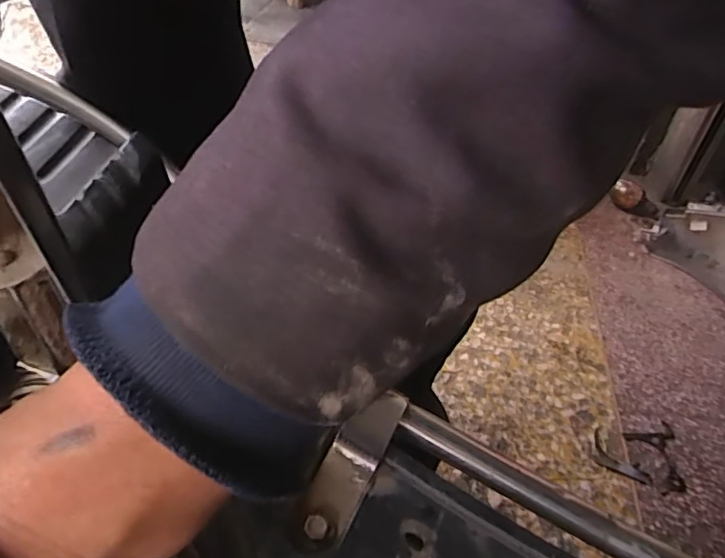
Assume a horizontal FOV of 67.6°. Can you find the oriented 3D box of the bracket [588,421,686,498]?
[{"bbox_3d":[0.332,0.218,0.645,0.118,0.016,0.083,-3,43,-10],"label":"bracket"}]

